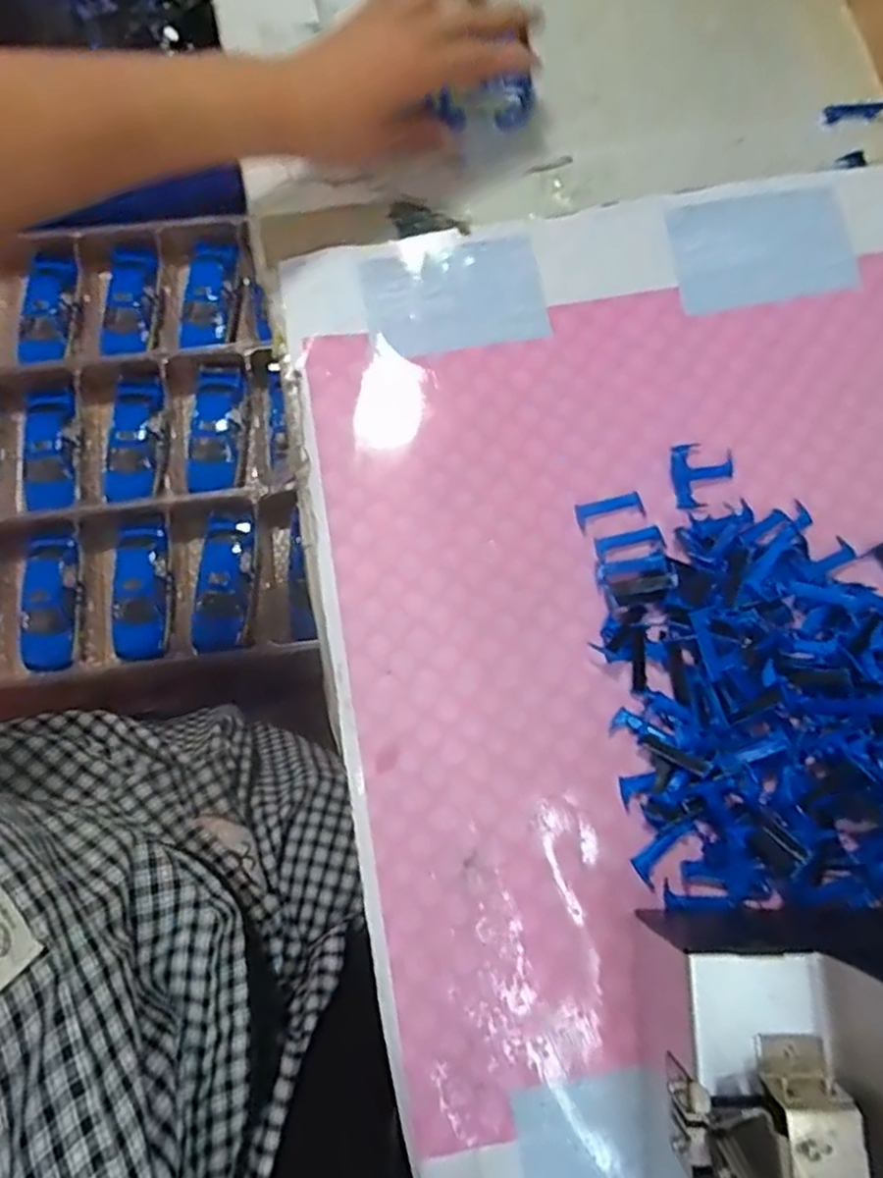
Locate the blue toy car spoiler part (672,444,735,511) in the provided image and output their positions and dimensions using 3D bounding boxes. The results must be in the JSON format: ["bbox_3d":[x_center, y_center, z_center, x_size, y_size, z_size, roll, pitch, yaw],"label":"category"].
[{"bbox_3d":[0.150,-0.065,0.406,0.036,0.004,0.038,-5,78,-1],"label":"blue toy car spoiler part"}]

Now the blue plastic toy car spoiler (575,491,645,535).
[{"bbox_3d":[0.095,-0.044,0.403,0.038,0.004,0.015,-14,78,-3],"label":"blue plastic toy car spoiler"}]

